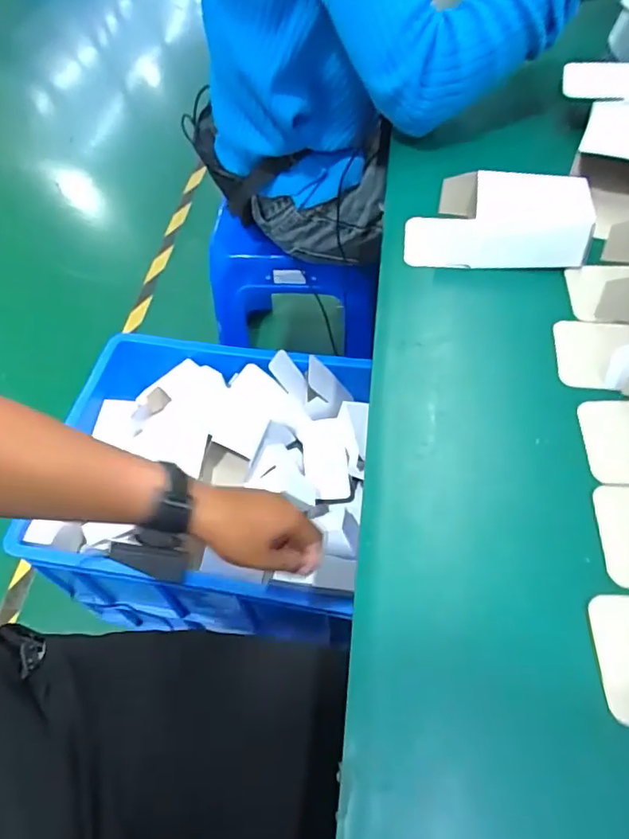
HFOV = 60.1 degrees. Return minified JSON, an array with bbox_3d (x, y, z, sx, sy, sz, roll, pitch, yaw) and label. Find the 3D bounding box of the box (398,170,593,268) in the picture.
[{"bbox_3d":[0.152,-0.170,0.463,0.145,0.042,0.080,3,56,6],"label":"box"}]

